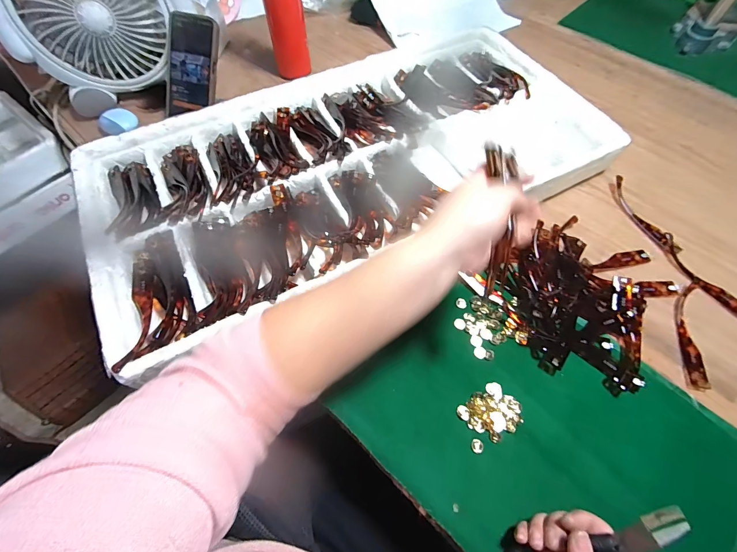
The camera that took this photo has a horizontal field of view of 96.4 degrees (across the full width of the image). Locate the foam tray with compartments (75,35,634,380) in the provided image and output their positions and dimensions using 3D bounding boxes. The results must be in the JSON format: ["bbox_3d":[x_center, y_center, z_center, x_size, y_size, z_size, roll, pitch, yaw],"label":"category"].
[{"bbox_3d":[-0.007,-0.175,0.487,0.724,0.063,0.374,-26,66,-13],"label":"foam tray with compartments"}]

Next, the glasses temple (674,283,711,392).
[{"bbox_3d":[0.387,0.068,0.396,0.023,0.008,0.133,16,64,8],"label":"glasses temple"}]

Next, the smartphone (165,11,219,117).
[{"bbox_3d":[-0.277,-0.325,0.517,0.081,0.142,0.017,16,21,4],"label":"smartphone"}]

